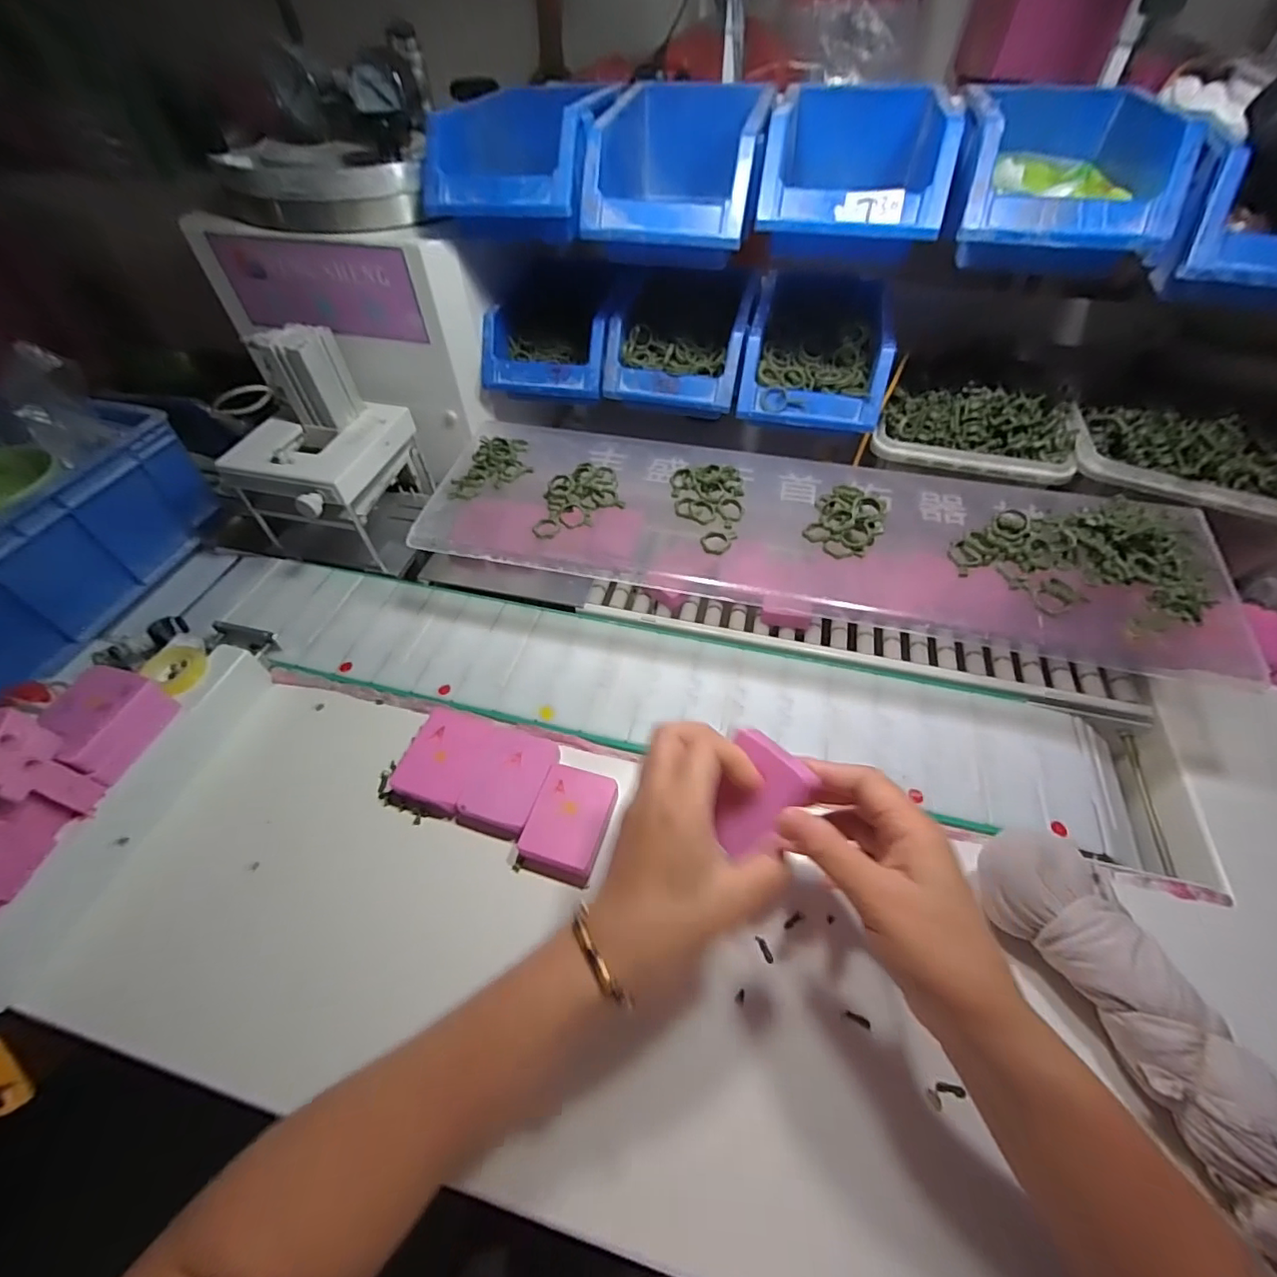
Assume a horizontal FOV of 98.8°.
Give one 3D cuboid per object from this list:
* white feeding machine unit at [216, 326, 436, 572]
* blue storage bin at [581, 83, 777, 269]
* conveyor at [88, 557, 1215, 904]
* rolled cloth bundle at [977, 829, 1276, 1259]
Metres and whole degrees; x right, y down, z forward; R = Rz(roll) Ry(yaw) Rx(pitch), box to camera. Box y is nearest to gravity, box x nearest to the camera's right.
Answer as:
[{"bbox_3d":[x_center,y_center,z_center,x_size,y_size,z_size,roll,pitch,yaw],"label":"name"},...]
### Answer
[{"bbox_3d":[-0.304,-0.181,0.531,0.124,0.182,0.147,15,54,13],"label":"white feeding machine unit"},{"bbox_3d":[0.039,-0.380,0.446,0.125,0.076,0.178,11,53,9],"label":"blue storage bin"},{"bbox_3d":[-0.030,0.025,0.492,0.937,0.038,0.174,11,53,10],"label":"conveyor"},{"bbox_3d":[0.280,0.209,0.299,0.055,0.048,0.214,-21,55,-15],"label":"rolled cloth bundle"}]

